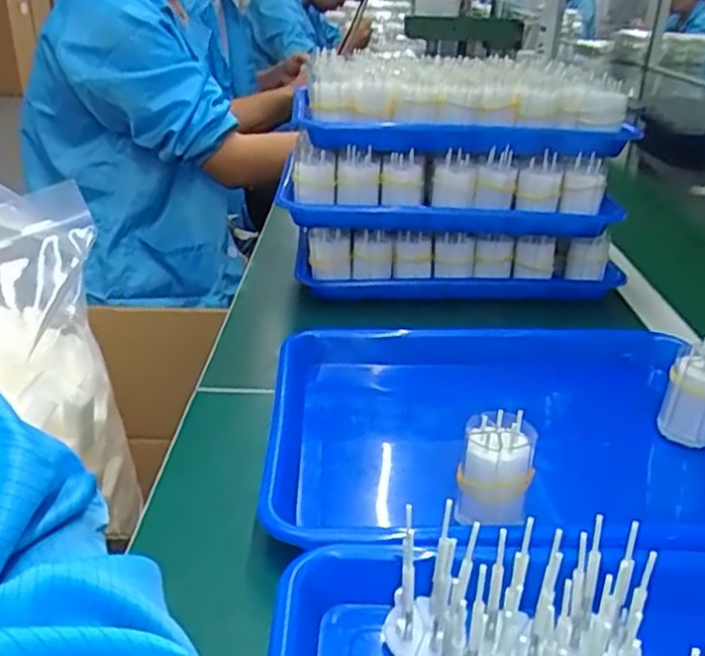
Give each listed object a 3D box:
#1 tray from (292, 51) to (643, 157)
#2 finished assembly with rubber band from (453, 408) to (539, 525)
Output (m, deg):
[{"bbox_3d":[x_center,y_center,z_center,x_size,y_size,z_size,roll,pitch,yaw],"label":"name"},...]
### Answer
[{"bbox_3d":[0.103,-0.219,0.701,0.304,0.069,0.159,0,26,-6],"label":"tray"},{"bbox_3d":[0.078,0.075,0.402,0.041,0.052,0.038,7,26,9],"label":"finished assembly with rubber band"}]

